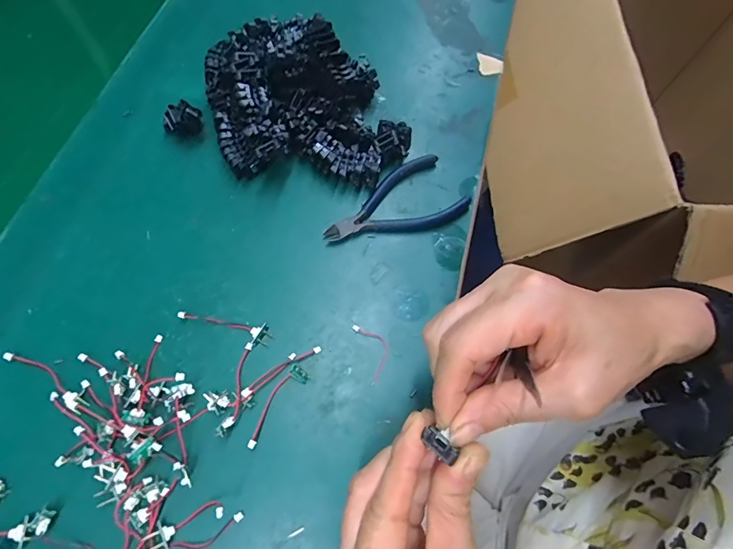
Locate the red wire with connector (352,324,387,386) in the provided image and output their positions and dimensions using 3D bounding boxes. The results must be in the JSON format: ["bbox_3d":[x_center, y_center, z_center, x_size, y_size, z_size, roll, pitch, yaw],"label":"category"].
[{"bbox_3d":[0.006,0.054,0.288,0.019,0.004,0.044,-17,69,-10],"label":"red wire with connector"}]

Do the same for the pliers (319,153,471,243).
[{"bbox_3d":[0.020,-0.056,0.331,0.117,0.011,0.060,-22,70,-12],"label":"pliers"}]

